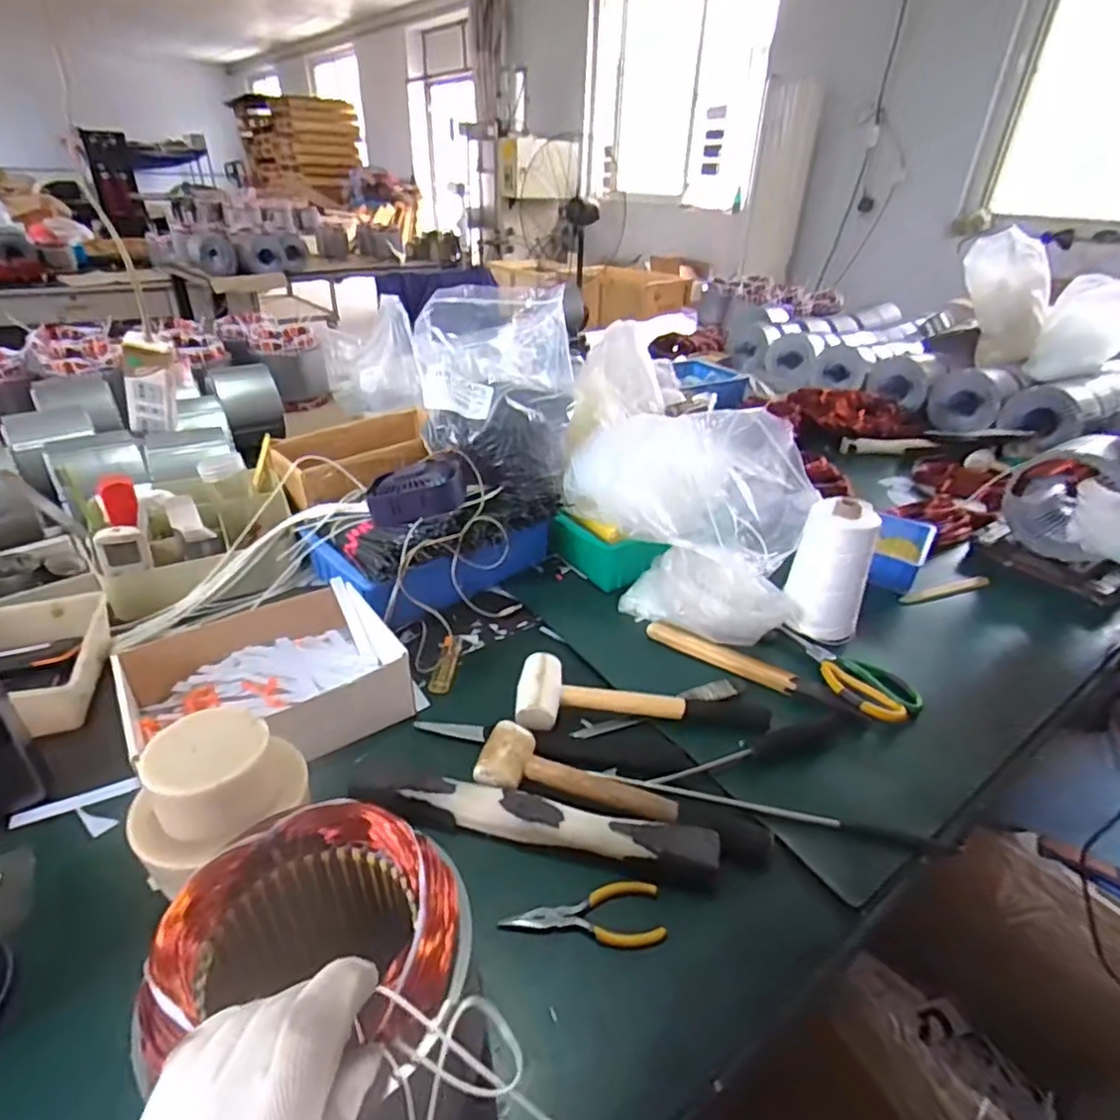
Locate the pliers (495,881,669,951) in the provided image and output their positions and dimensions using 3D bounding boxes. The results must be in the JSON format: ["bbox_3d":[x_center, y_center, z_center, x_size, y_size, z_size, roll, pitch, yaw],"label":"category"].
[{"bbox_3d":[0.018,0.272,0.476,0.119,0.010,0.043,-2,32,-7],"label":"pliers"}]

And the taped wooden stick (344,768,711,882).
[{"bbox_3d":[-0.027,0.216,0.530,0.311,0.028,0.044,8,32,8],"label":"taped wooden stick"}]

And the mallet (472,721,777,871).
[{"bbox_3d":[0.054,0.203,0.555,0.263,0.035,0.061,11,33,13],"label":"mallet"}]

